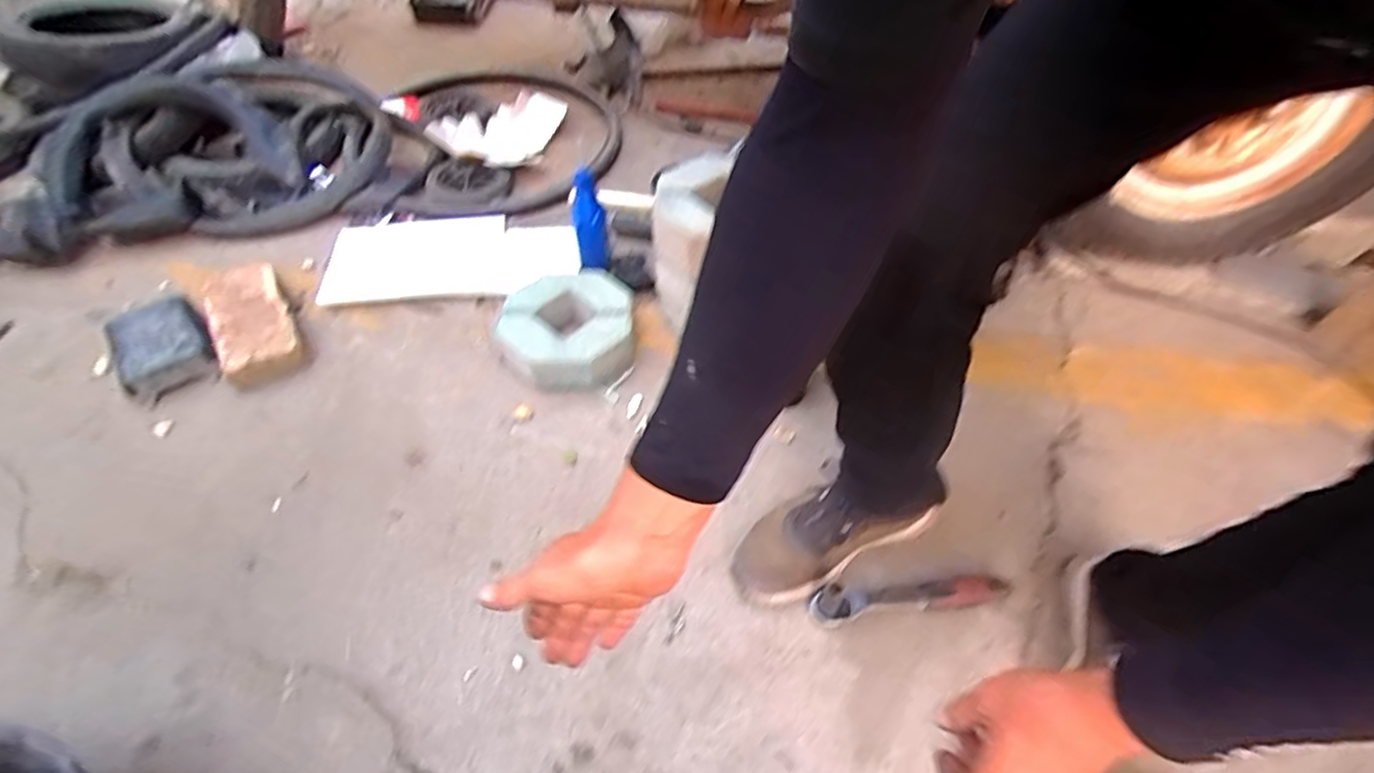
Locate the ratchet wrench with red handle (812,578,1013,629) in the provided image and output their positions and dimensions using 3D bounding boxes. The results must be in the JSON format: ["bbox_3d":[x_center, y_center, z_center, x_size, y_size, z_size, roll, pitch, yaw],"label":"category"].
[{"bbox_3d":[0.257,0.245,0.728,0.223,0.027,0.041,-5,53,-7],"label":"ratchet wrench with red handle"}]

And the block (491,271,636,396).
[{"bbox_3d":[-0.193,-0.092,0.965,0.217,0.065,0.203,-3,53,-6],"label":"block"}]

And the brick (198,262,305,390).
[{"bbox_3d":[-0.670,-0.100,0.958,0.112,0.065,0.236,-28,59,-23],"label":"brick"}]

